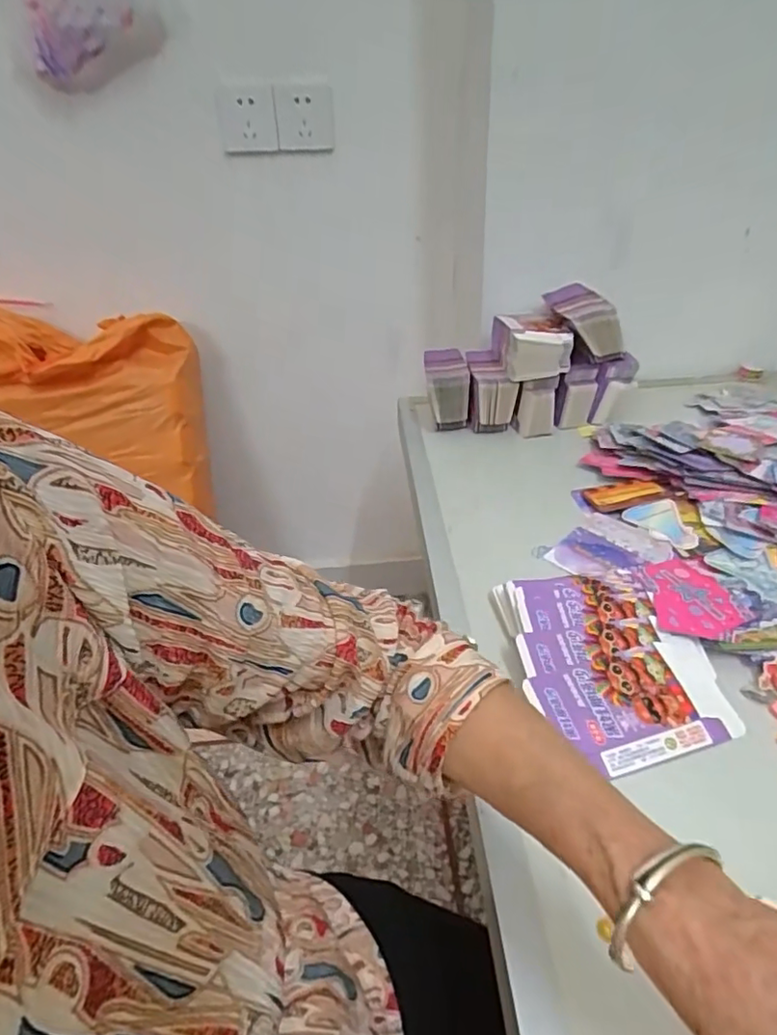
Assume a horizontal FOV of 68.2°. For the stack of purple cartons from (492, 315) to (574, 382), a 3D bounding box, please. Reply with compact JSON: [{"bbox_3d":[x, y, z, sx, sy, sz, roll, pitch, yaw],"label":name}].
[{"bbox_3d":[0.199,-0.245,0.808,0.090,0.054,0.120,-5,36,-1],"label":"stack of purple cartons"}]

